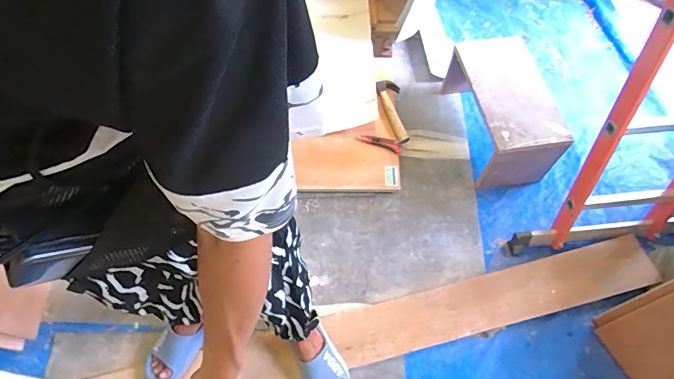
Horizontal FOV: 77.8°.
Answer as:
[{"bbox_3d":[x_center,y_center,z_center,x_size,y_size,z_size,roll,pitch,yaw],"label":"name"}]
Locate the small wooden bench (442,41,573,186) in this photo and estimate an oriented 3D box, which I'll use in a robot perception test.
[{"bbox_3d":[0.578,-0.303,1.471,0.272,0.266,0.548,-8,59,-3],"label":"small wooden bench"}]

